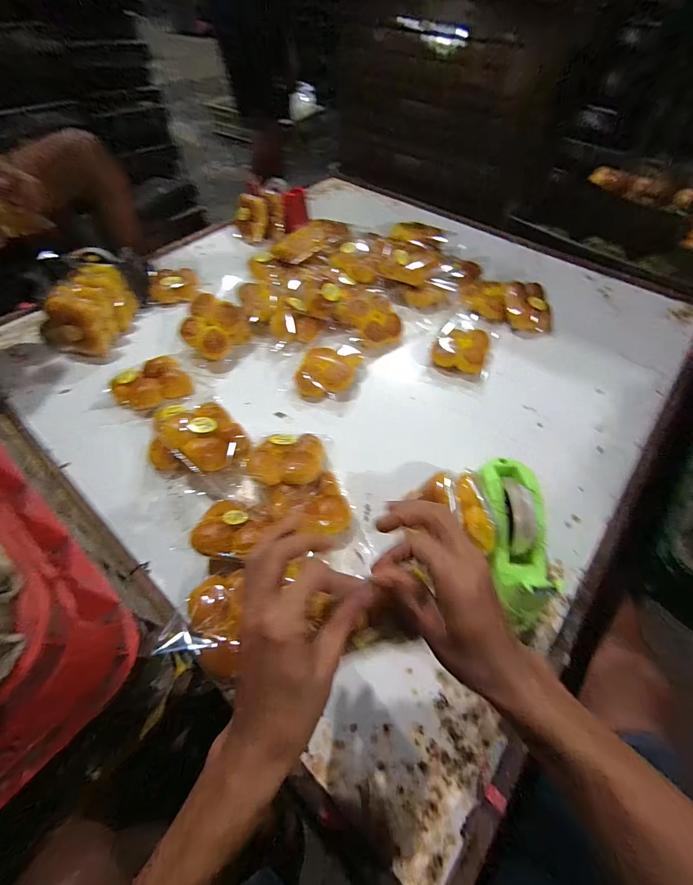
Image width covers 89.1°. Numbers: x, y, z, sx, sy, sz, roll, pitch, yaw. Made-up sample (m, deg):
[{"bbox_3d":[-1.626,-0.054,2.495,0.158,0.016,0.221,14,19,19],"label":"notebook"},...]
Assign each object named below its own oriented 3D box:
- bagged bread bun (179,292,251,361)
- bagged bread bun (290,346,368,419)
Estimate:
[{"bbox_3d":[-0.262,-0.223,0.697,0.107,0.071,0.127,15,57,8],"label":"bagged bread bun"},{"bbox_3d":[-0.031,-0.128,0.669,0.120,0.038,0.157,15,57,8],"label":"bagged bread bun"}]

